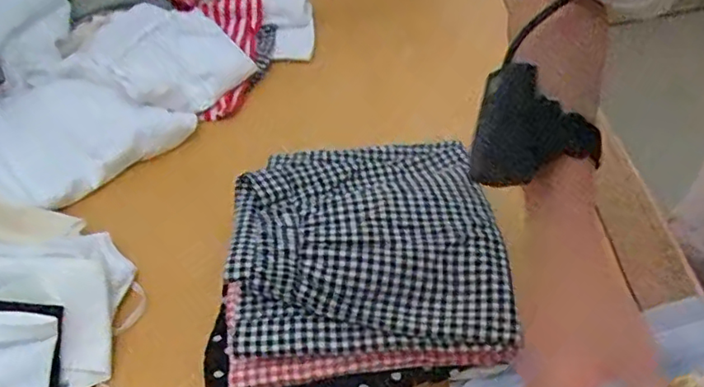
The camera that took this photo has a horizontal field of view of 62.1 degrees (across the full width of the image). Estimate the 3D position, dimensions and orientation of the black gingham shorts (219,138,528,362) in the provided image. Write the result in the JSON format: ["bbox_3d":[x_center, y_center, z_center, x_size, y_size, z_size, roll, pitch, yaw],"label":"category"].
[{"bbox_3d":[0.009,0.026,0.501,0.225,0.051,0.243,-4,45,3],"label":"black gingham shorts"}]

